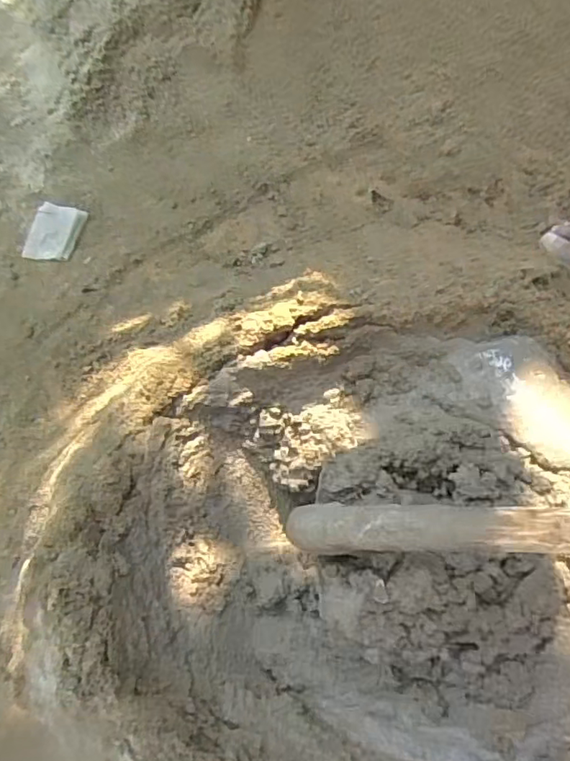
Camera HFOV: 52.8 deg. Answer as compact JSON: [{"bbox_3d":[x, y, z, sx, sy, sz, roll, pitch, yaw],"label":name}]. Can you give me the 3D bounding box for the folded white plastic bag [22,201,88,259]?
[{"bbox_3d":[-0.501,-0.322,1.240,0.115,0.030,0.131,10,72,9],"label":"folded white plastic bag"}]

